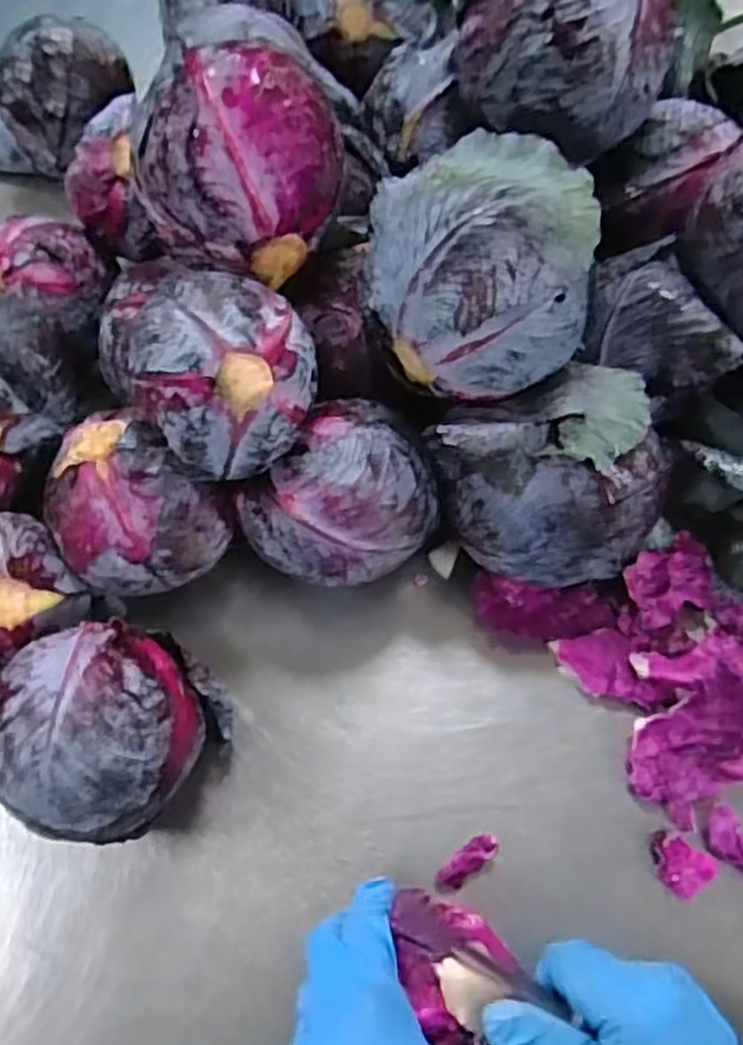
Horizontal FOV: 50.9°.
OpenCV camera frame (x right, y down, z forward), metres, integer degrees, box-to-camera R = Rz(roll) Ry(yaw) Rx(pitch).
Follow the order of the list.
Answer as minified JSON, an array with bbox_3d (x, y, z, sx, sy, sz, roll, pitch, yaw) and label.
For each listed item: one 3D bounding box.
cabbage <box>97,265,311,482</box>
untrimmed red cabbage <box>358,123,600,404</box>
[{"bbox_3d":[-0.085,-0.084,0.439,0.098,0.089,0.101,0,68,1],"label":"cabbage"},{"bbox_3d":[0.062,-0.150,0.453,0.123,0.094,0.137,4,69,3],"label":"untrimmed red cabbage"}]

